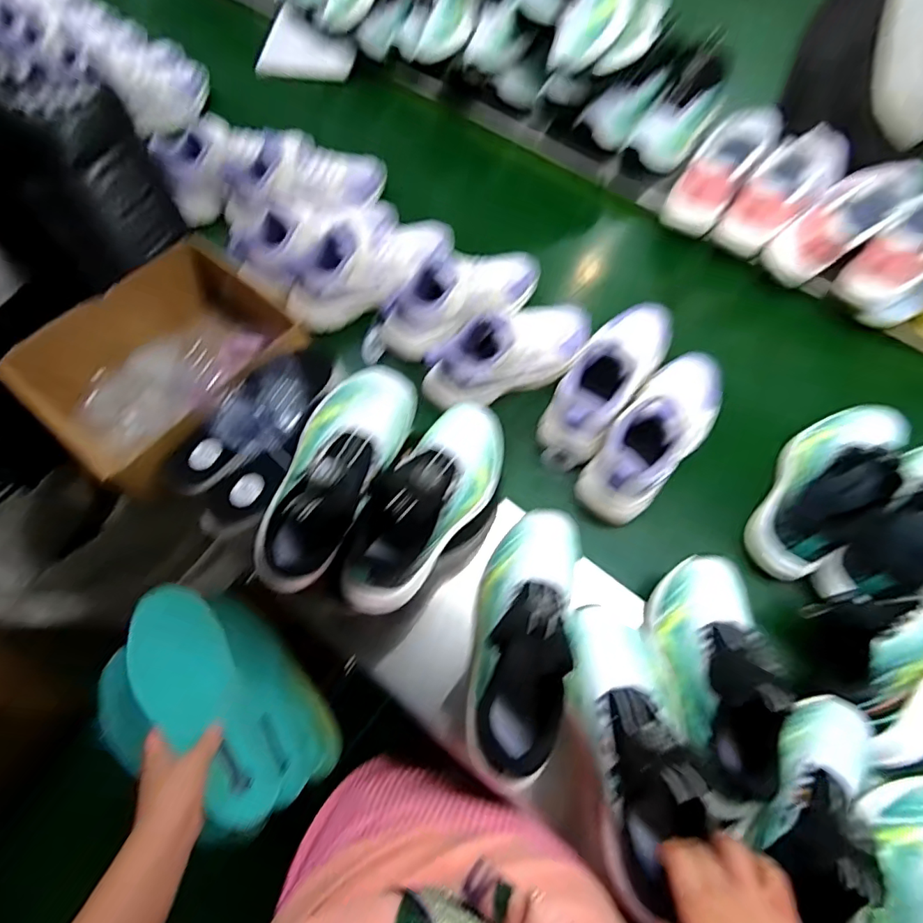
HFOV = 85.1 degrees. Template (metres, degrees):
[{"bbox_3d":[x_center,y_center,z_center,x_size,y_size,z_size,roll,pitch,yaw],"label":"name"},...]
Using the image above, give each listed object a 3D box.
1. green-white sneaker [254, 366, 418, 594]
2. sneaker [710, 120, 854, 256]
[{"bbox_3d":[-0.121,0.009,0.480,0.098,0.101,0.224,18,67,6],"label":"green-white sneaker"},{"bbox_3d":[0.507,-0.427,0.757,0.223,0.137,0.096,-41,73,-18],"label":"sneaker"}]

